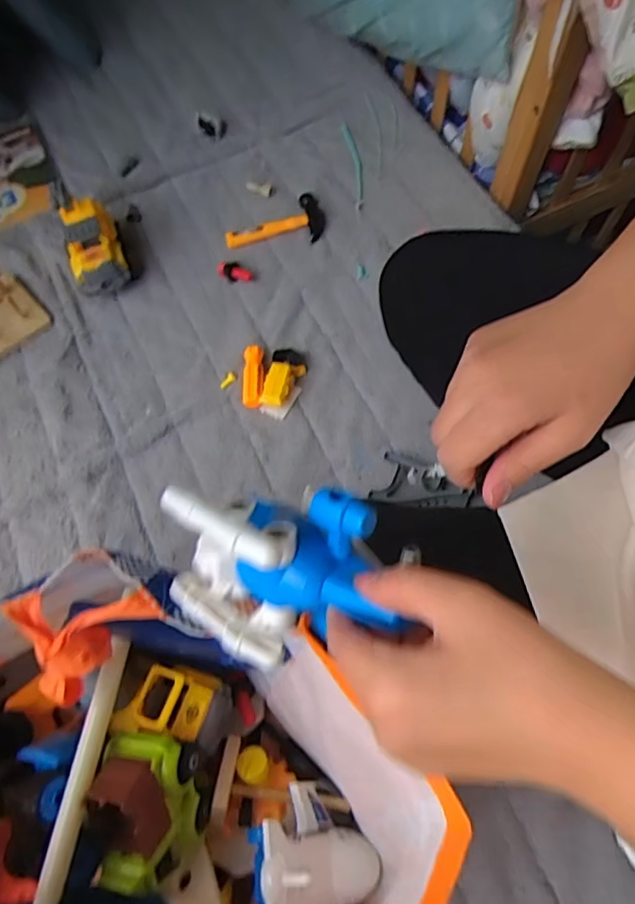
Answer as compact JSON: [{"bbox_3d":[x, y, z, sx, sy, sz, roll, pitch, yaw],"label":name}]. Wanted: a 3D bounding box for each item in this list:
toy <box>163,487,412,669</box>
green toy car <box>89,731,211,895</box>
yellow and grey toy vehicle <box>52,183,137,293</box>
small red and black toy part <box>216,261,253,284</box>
[{"bbox_3d":[-0.028,0.065,0.291,0.144,0.070,0.089,-7,78,26],"label":"toy"},{"bbox_3d":[-0.129,0.263,0.410,0.073,0.075,0.093,-8,67,1],"label":"green toy car"},{"bbox_3d":[-0.303,-0.288,0.733,0.075,0.080,0.134,-18,70,-5],"label":"yellow and grey toy vehicle"},{"bbox_3d":[-0.118,-0.251,0.750,0.062,0.016,0.024,22,74,23],"label":"small red and black toy part"}]

